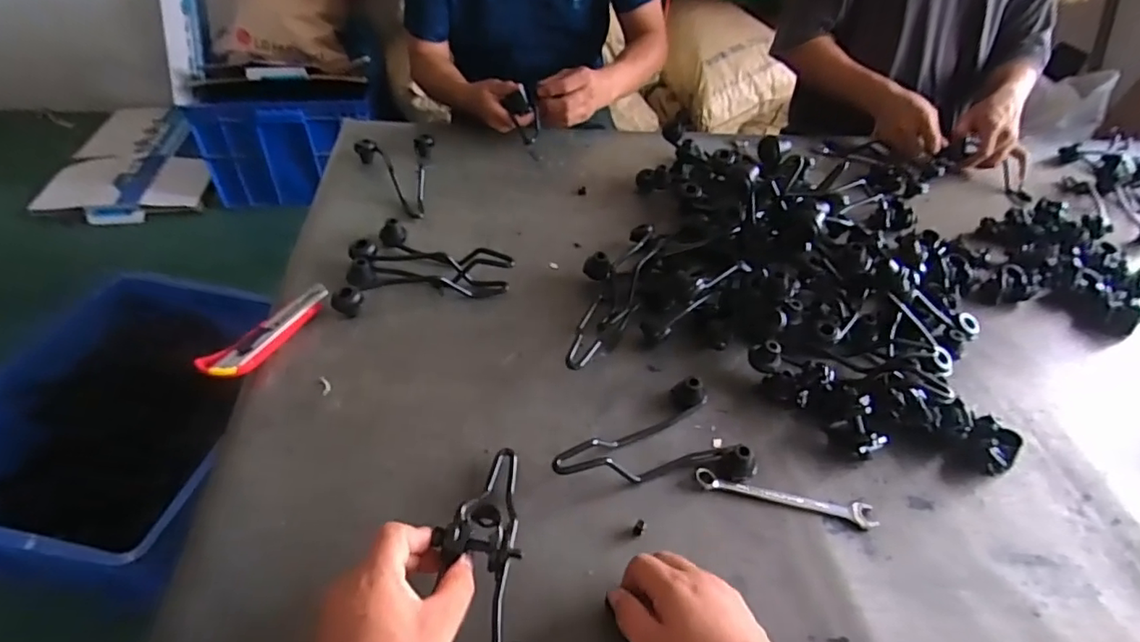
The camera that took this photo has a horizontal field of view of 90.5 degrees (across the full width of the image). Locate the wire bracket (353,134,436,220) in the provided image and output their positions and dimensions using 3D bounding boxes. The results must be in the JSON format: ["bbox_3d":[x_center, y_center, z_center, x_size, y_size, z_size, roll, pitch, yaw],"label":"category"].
[{"bbox_3d":[-0.247,-0.220,0.849,0.116,0.038,0.187,-13,48,-19],"label":"wire bracket"}]

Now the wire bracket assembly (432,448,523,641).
[{"bbox_3d":[-0.065,0.176,0.439,0.066,0.053,0.194,-5,43,-11],"label":"wire bracket assembly"}]

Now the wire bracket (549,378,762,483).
[{"bbox_3d":[0.079,0.107,0.563,0.195,0.033,0.107,-1,45,-7],"label":"wire bracket"}]

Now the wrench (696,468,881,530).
[{"bbox_3d":[0.204,0.168,0.537,0.170,0.005,0.024,11,45,5],"label":"wrench"}]

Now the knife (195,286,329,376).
[{"bbox_3d":[-0.322,0.011,0.615,0.038,0.021,0.151,25,47,18],"label":"knife"}]

